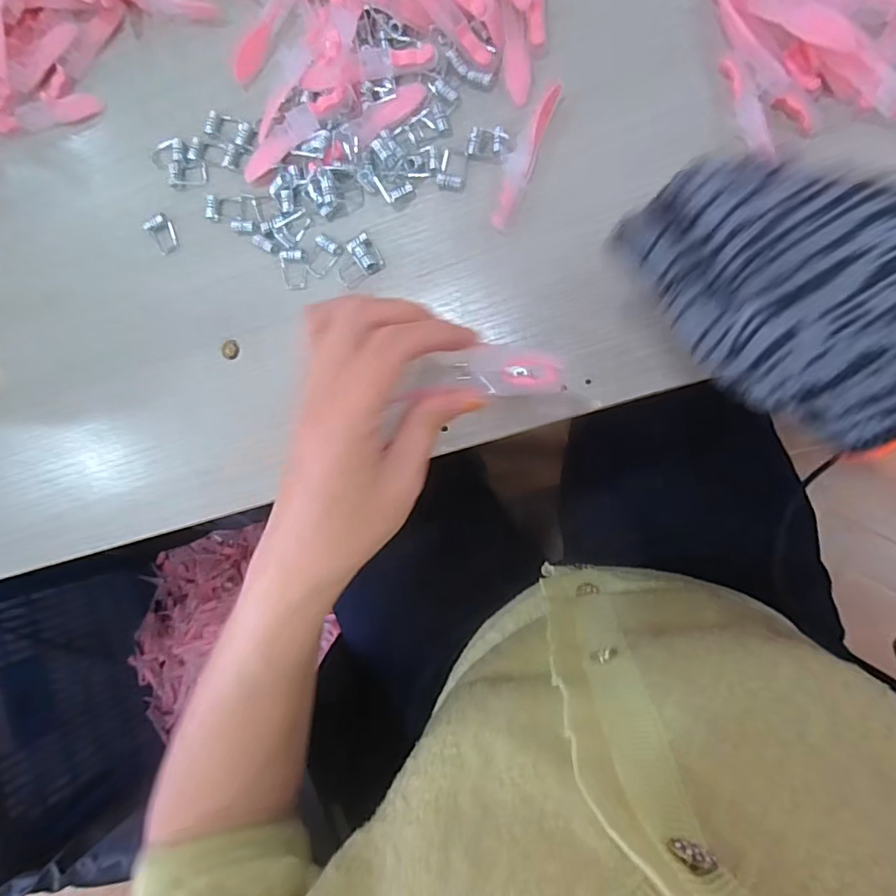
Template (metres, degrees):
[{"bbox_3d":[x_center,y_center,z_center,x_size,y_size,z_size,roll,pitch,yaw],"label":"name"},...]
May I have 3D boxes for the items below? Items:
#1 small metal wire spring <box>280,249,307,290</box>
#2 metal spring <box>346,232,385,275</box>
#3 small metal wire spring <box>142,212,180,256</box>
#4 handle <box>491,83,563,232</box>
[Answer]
[{"bbox_3d":[-0.090,-0.105,0.308,0.016,0.004,0.024,-7,92,9],"label":"small metal wire spring"},{"bbox_3d":[-0.046,-0.111,0.301,0.014,0.005,0.024,-38,86,9],"label":"metal spring"},{"bbox_3d":[-0.176,-0.132,0.324,0.015,0.007,0.022,-33,87,9],"label":"small metal wire spring"},{"bbox_3d":[0.041,-0.156,0.284,0.013,0.008,0.077,24,96,7],"label":"handle"}]

